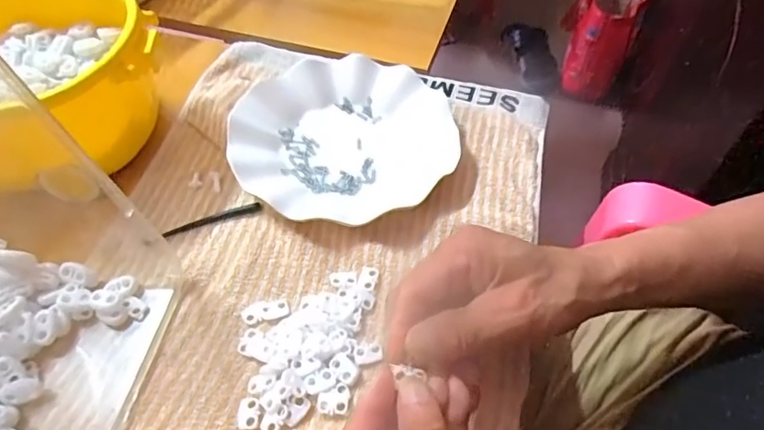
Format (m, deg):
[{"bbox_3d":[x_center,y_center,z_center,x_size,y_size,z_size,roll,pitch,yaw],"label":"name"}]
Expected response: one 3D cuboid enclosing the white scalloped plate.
[{"bbox_3d":[-0.031,-0.065,0.433,0.177,0.025,0.170,-1,53,1],"label":"white scalloped plate"}]

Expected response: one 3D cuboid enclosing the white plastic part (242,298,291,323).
[{"bbox_3d":[-0.079,0.065,0.353,0.032,0.004,0.016,-13,54,-8],"label":"white plastic part"}]

